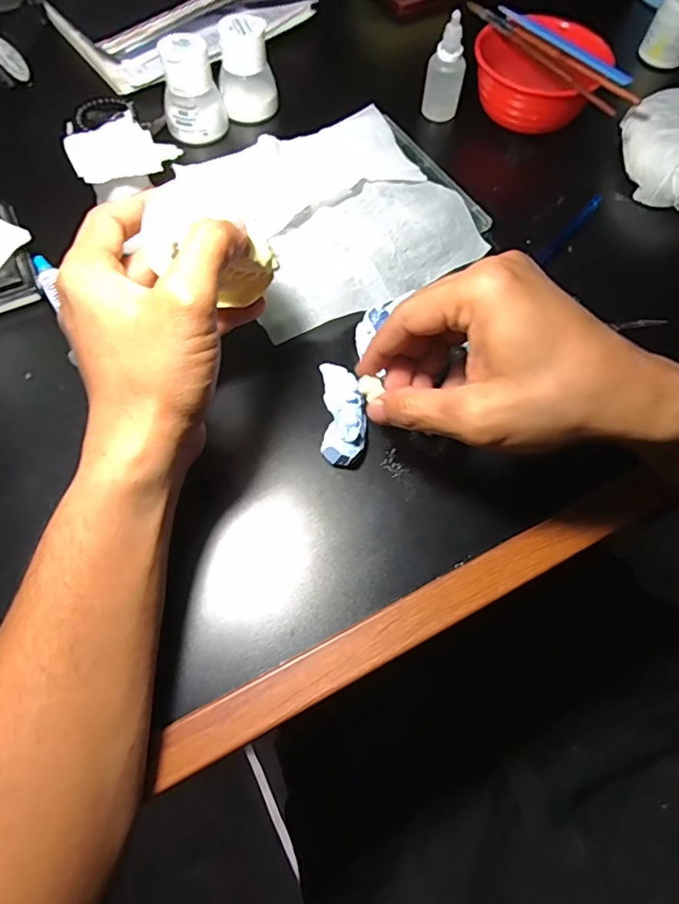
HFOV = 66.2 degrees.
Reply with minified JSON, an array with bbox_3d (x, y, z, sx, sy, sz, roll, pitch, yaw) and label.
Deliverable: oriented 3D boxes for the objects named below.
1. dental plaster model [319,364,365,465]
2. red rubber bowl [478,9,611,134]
[{"bbox_3d":[0.002,-0.022,0.323,0.026,0.024,0.065,1,65,-3],"label":"dental plaster model"},{"bbox_3d":[0.166,-0.322,0.441,0.105,0.048,0.085,28,67,10],"label":"red rubber bowl"}]

